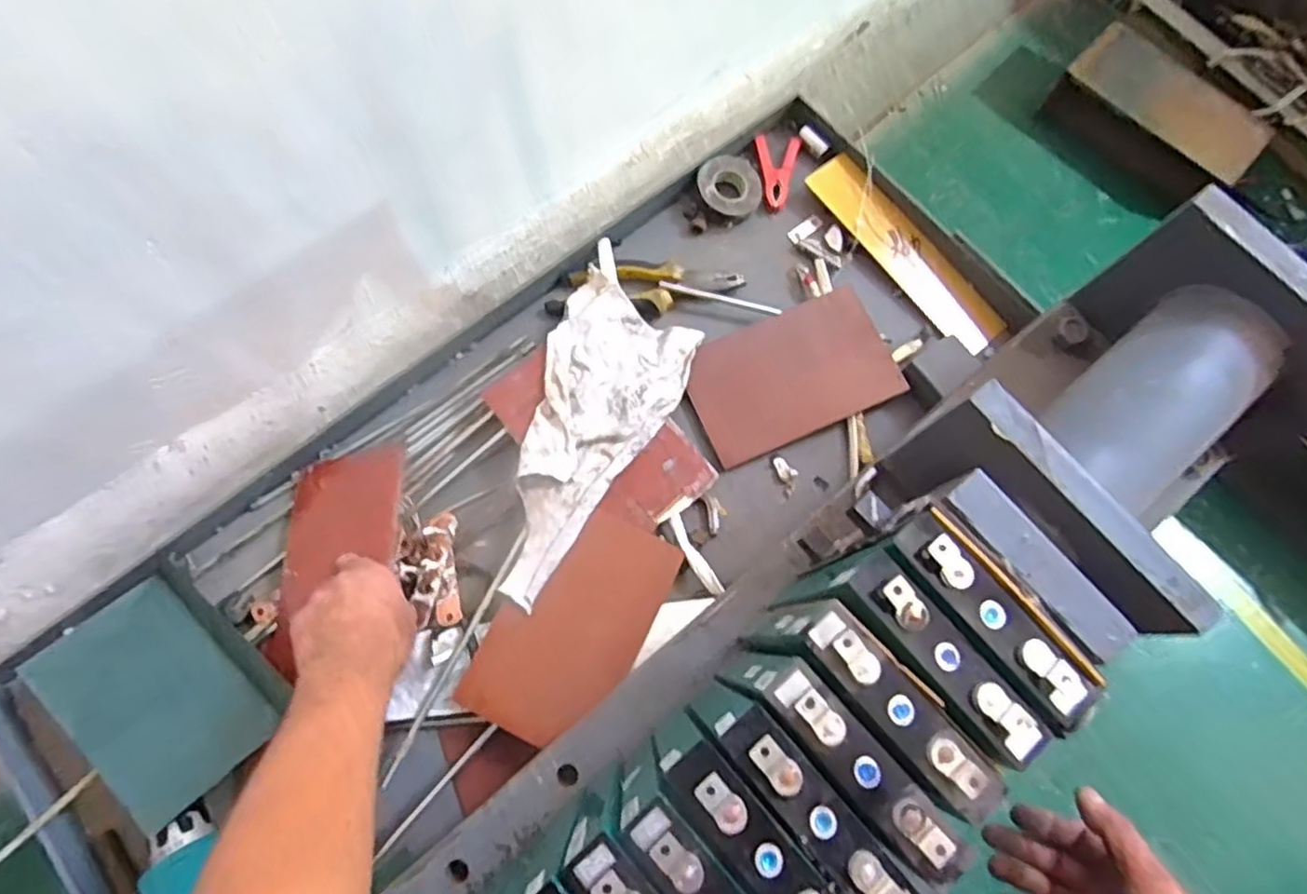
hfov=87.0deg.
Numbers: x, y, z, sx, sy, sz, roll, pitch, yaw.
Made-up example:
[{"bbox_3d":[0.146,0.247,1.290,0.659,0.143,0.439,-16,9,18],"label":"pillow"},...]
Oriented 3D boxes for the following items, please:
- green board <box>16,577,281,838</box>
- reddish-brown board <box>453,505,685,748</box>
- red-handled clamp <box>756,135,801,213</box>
[{"bbox_3d":[-0.440,0.220,0.609,0.191,0.011,0.117,43,48,10],"label":"green board"},{"bbox_3d":[-0.068,0.166,0.639,0.112,0.012,0.220,39,78,9],"label":"reddish-brown board"},{"bbox_3d":[0.149,-0.321,0.803,0.053,0.016,0.091,-2,75,-2],"label":"red-handled clamp"}]

